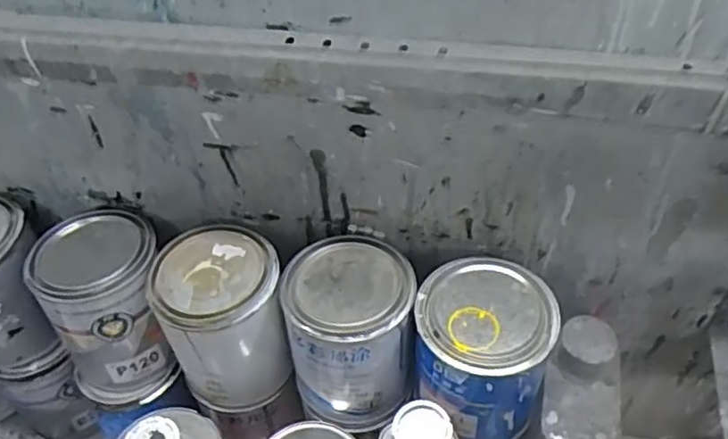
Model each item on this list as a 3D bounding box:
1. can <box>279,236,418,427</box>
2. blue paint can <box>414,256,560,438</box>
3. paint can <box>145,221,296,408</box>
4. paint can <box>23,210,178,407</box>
[{"bbox_3d":[-0.013,0.100,0.562,0.106,0.145,0.111,-7,45,-4],"label":"can"},{"bbox_3d":[0.096,0.122,0.540,0.102,0.147,0.102,-1,45,1],"label":"blue paint can"},{"bbox_3d":[-0.121,0.090,0.570,0.097,0.130,0.092,-1,45,1],"label":"paint can"},{"bbox_3d":[-0.231,0.078,0.590,0.110,0.143,0.120,-20,48,-17],"label":"paint can"}]

